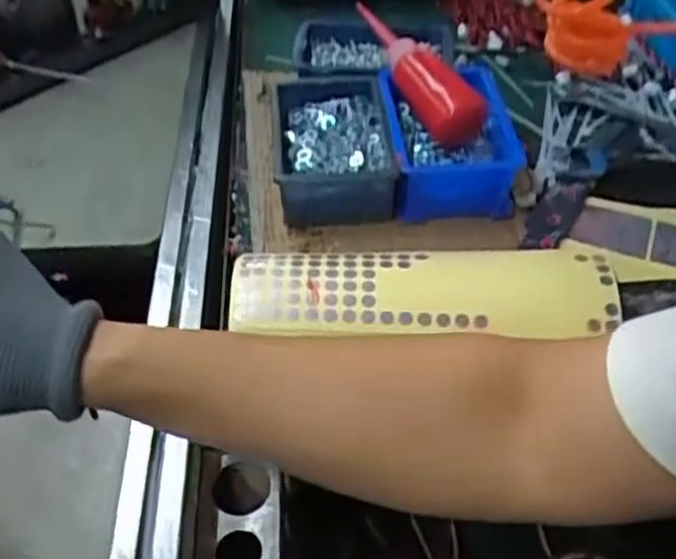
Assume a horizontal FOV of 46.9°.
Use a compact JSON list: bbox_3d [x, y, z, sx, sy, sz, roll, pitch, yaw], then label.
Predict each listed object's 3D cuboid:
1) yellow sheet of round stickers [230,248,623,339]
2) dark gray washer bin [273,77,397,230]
[{"bbox_3d":[0.062,0.004,0.550,0.267,0.014,0.078,0,45,-2],"label":"yellow sheet of round stickers"},{"bbox_3d":[-0.007,-0.111,0.635,0.094,0.048,0.158,-1,45,-3],"label":"dark gray washer bin"}]

